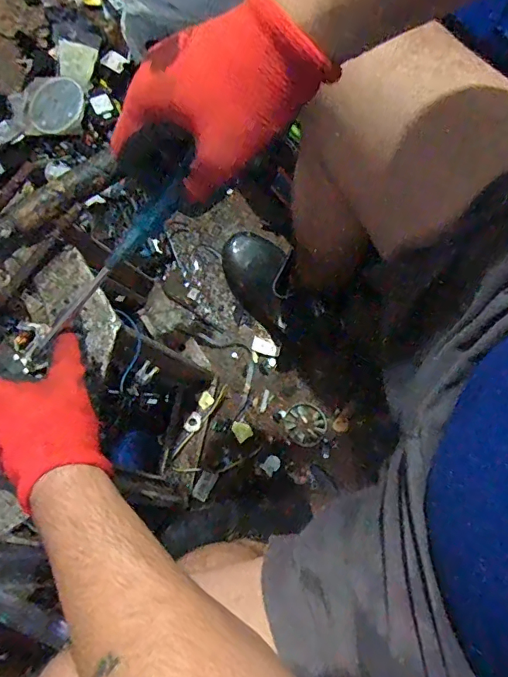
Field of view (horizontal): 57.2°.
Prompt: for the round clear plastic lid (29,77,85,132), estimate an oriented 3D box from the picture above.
[{"bbox_3d":[-0.380,-0.449,0.895,0.118,0.007,0.111,-3,80,18],"label":"round clear plastic lid"}]

